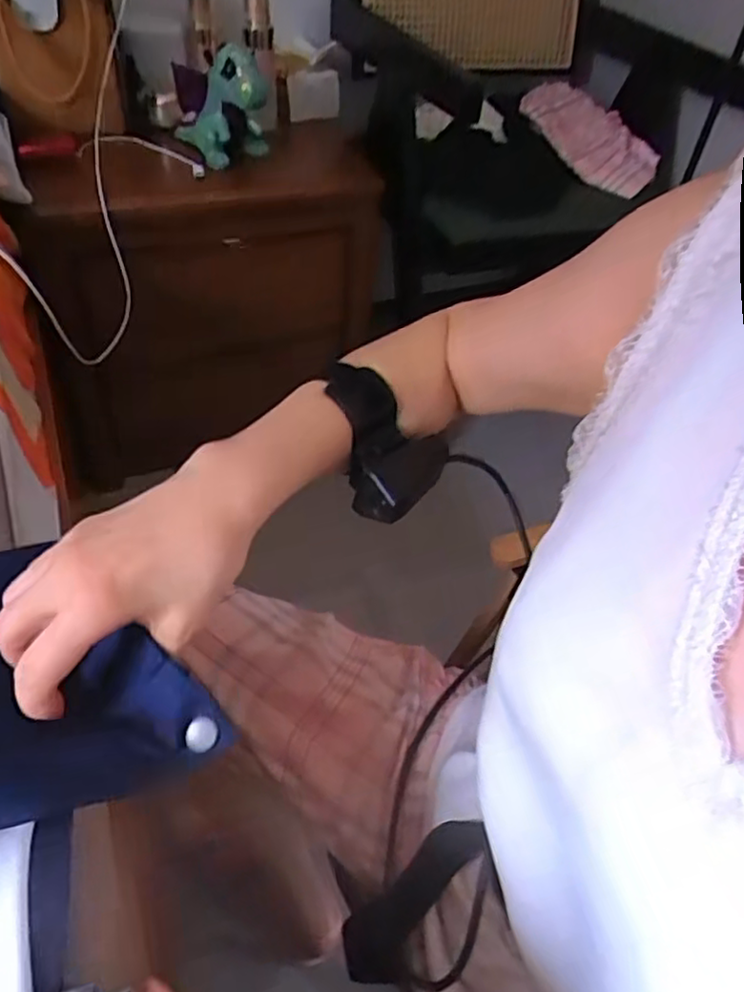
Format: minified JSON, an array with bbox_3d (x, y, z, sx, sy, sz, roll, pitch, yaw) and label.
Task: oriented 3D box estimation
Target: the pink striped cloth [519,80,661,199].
[{"bbox_3d":[0.367,-0.610,1.124,0.146,0.021,0.262,-35,78,-16],"label":"pink striped cloth"}]

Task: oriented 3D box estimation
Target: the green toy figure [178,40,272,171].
[{"bbox_3d":[-0.207,-0.533,0.900,0.129,0.136,0.114,-1,46,-9],"label":"green toy figure"}]

